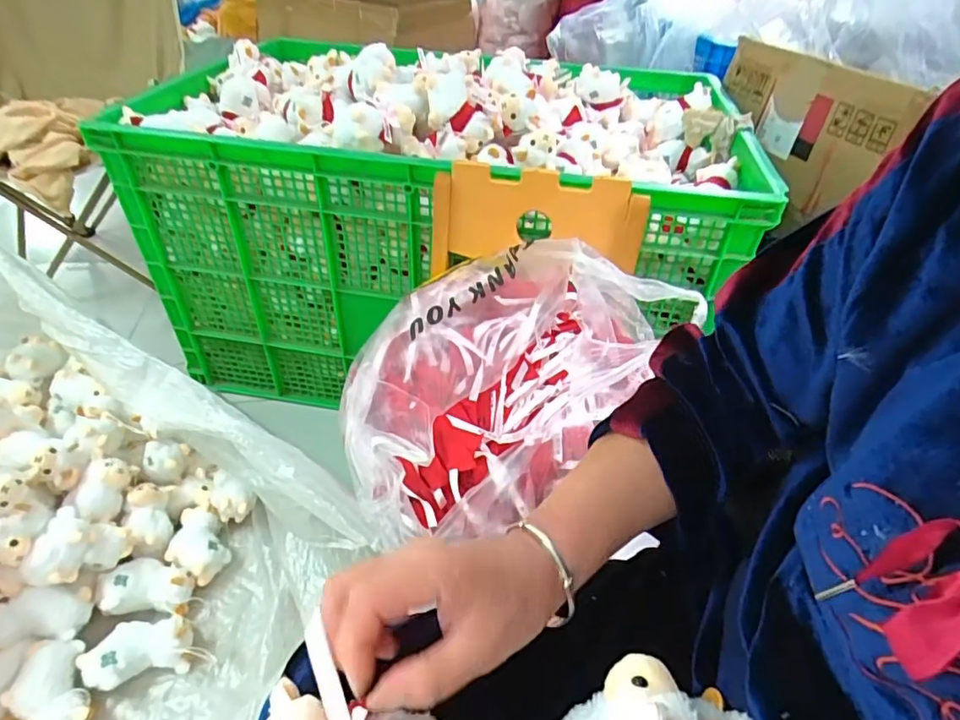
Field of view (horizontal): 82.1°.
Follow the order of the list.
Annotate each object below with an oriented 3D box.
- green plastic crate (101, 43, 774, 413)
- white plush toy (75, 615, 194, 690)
[{"bbox_3d":[-0.069,-0.283,1.126,1.023,0.537,0.620,6,41,3],"label":"green plastic crate"},{"bbox_3d":[-0.451,0.391,0.734,0.127,0.060,0.078,-12,43,-17],"label":"white plush toy"}]

